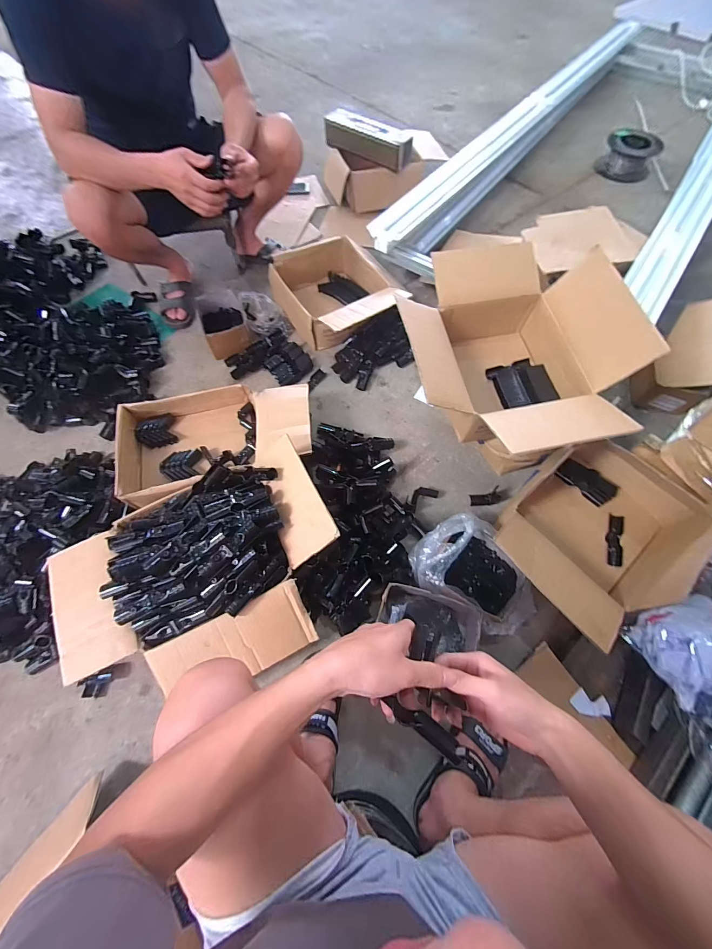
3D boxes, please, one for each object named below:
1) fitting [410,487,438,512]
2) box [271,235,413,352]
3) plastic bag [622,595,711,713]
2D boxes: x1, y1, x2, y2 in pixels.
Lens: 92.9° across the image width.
[{"bbox_3d":[0.175,0.058,0.894,0.097,0.022,0.046,-27,68,-12],"label":"fitting"},{"bbox_3d":[-0.066,-0.589,1.116,0.319,0.162,0.441,-27,68,-12],"label":"box"},{"bbox_3d":[0.689,0.332,0.678,0.209,0.094,0.155,-27,68,-12],"label":"plastic bag"}]

